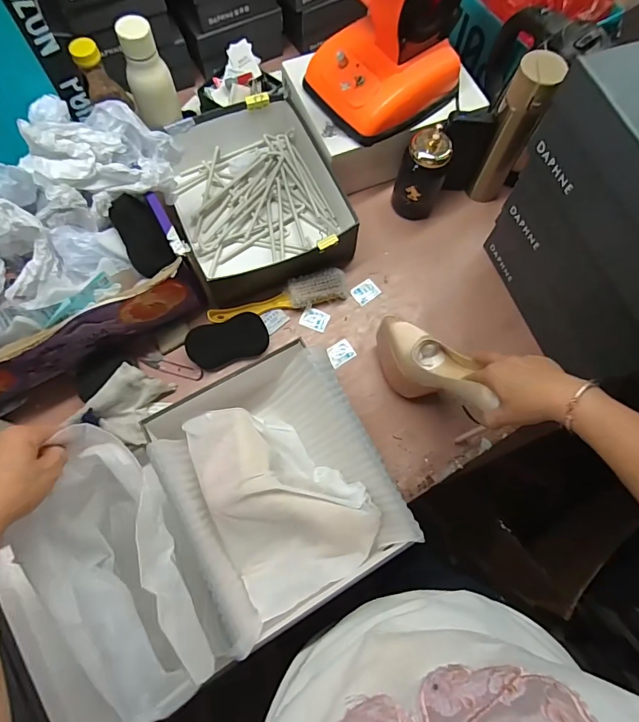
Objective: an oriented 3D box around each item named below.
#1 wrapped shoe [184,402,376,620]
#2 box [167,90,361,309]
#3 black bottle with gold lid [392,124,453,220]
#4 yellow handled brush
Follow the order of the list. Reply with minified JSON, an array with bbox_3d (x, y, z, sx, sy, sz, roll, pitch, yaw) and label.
[{"bbox_3d":[-0.048,0.170,0.569,0.187,0.071,0.256,-24,74,-8],"label":"wrapped shoe"},{"bbox_3d":[-0.109,-0.280,0.731,0.265,0.086,0.328,-21,74,-8],"label":"box"},{"bbox_3d":[0.168,-0.302,0.710,0.077,0.154,0.060,19,73,5],"label":"black bottle with gold lid"},{"bbox_3d":[-0.066,-0.101,0.700,0.227,0.035,0.050,-17,74,-7],"label":"yellow handled brush"}]

